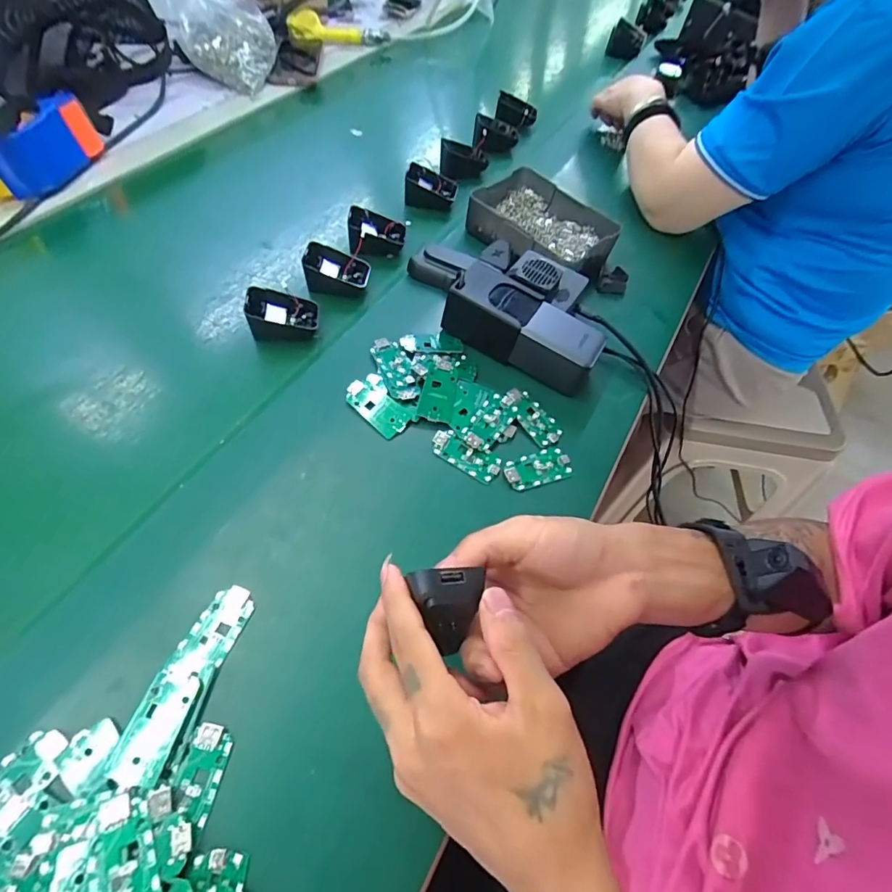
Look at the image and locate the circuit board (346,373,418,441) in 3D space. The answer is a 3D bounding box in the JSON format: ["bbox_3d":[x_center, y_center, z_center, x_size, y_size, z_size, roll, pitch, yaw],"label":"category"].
[{"bbox_3d":[-0.061,-0.039,0.449,0.063,0.010,0.038,39,62,19],"label":"circuit board"}]

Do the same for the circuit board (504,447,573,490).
[{"bbox_3d":[0.083,0.020,0.440,0.062,0.005,0.032,-17,60,-15],"label":"circuit board"}]

